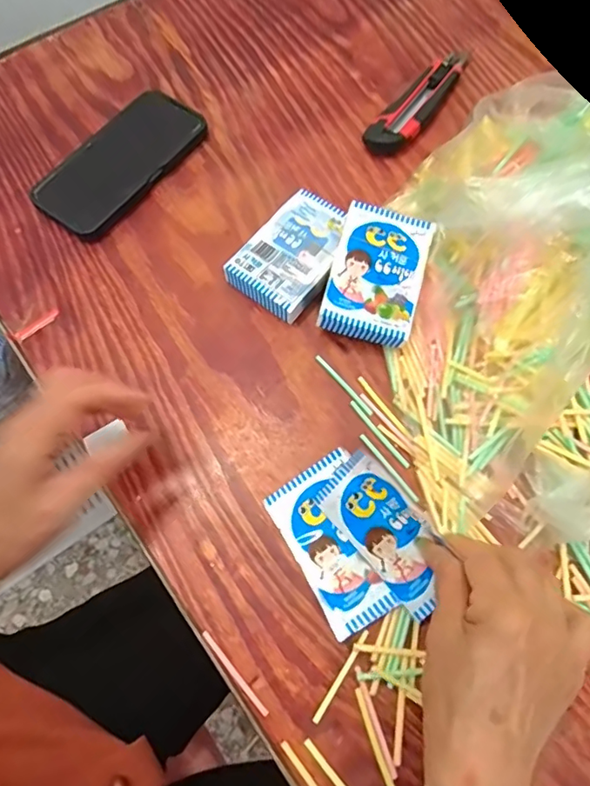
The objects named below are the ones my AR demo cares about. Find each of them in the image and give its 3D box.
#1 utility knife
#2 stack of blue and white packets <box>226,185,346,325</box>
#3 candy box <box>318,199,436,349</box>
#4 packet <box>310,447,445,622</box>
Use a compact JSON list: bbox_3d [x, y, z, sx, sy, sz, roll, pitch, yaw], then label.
[{"bbox_3d":[0.127,-0.287,0.523,0.038,0.019,0.157,36,73,15],"label":"utility knife"},{"bbox_3d":[0.001,-0.116,0.450,0.071,0.027,0.104,35,73,14],"label":"stack of blue and white packets"},{"bbox_3d":[0.065,-0.094,0.423,0.070,0.018,0.105,16,77,-2],"label":"candy box"},{"bbox_3d":[0.062,0.090,0.351,0.101,0.009,0.054,47,115,15],"label":"packet"}]

